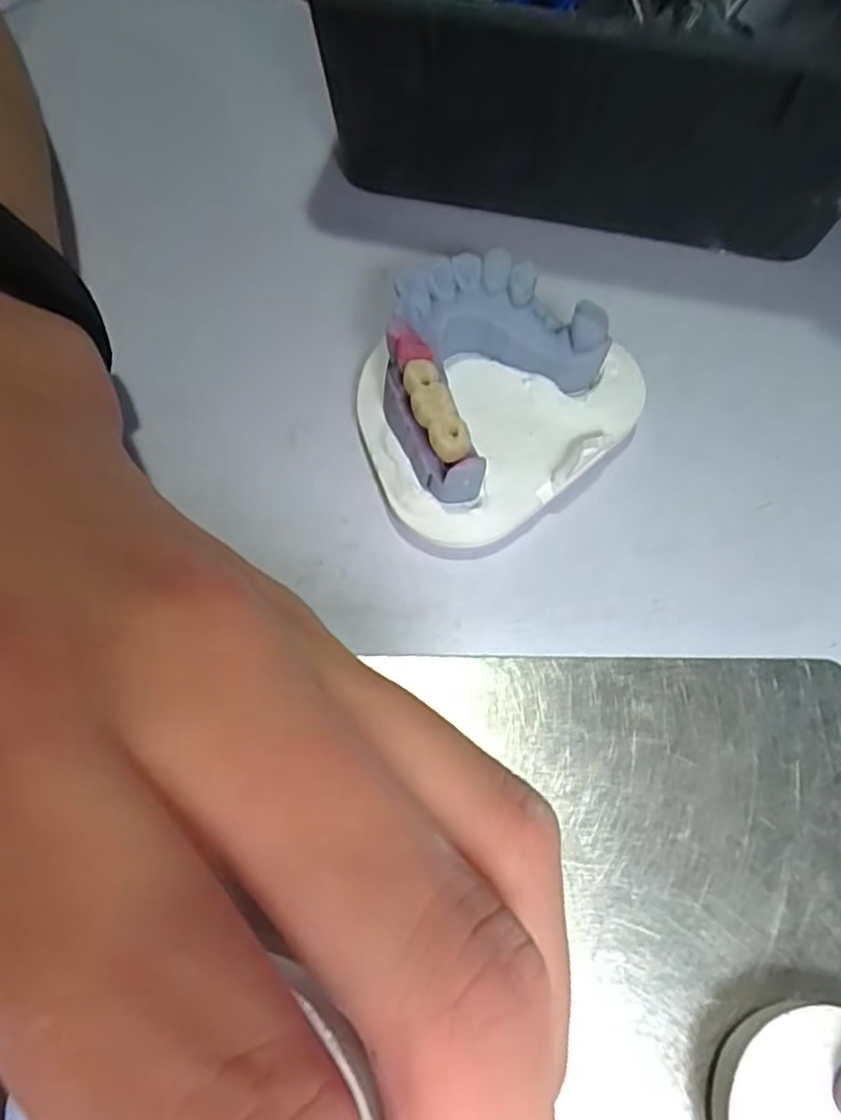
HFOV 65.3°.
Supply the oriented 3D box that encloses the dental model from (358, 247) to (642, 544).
[{"bbox_3d":[0.018,-0.044,0.166,0.071,0.031,0.057,-37,70,-15],"label":"dental model"}]

